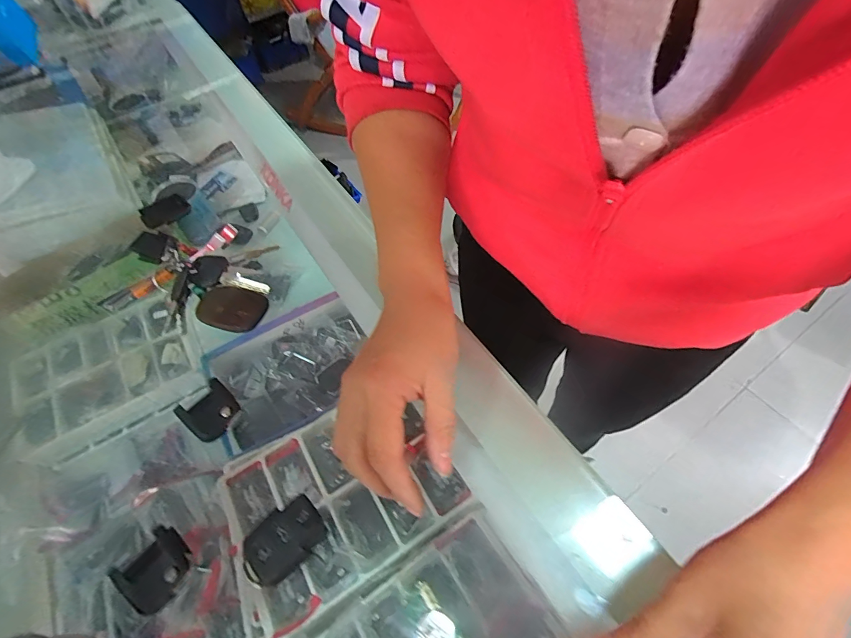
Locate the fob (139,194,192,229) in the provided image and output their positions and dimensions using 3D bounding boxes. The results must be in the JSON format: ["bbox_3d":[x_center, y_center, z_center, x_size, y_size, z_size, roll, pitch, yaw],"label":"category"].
[{"bbox_3d":[-0.262,-0.108,0.396,0.020,0.018,0.044,32,65,22],"label":"fob"}]

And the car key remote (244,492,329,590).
[{"bbox_3d":[-0.081,0.126,0.223,0.030,0.008,0.046,38,67,24],"label":"car key remote"}]

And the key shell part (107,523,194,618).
[{"bbox_3d":[-0.152,0.140,0.220,0.037,0.012,0.032,29,64,20],"label":"key shell part"}]

